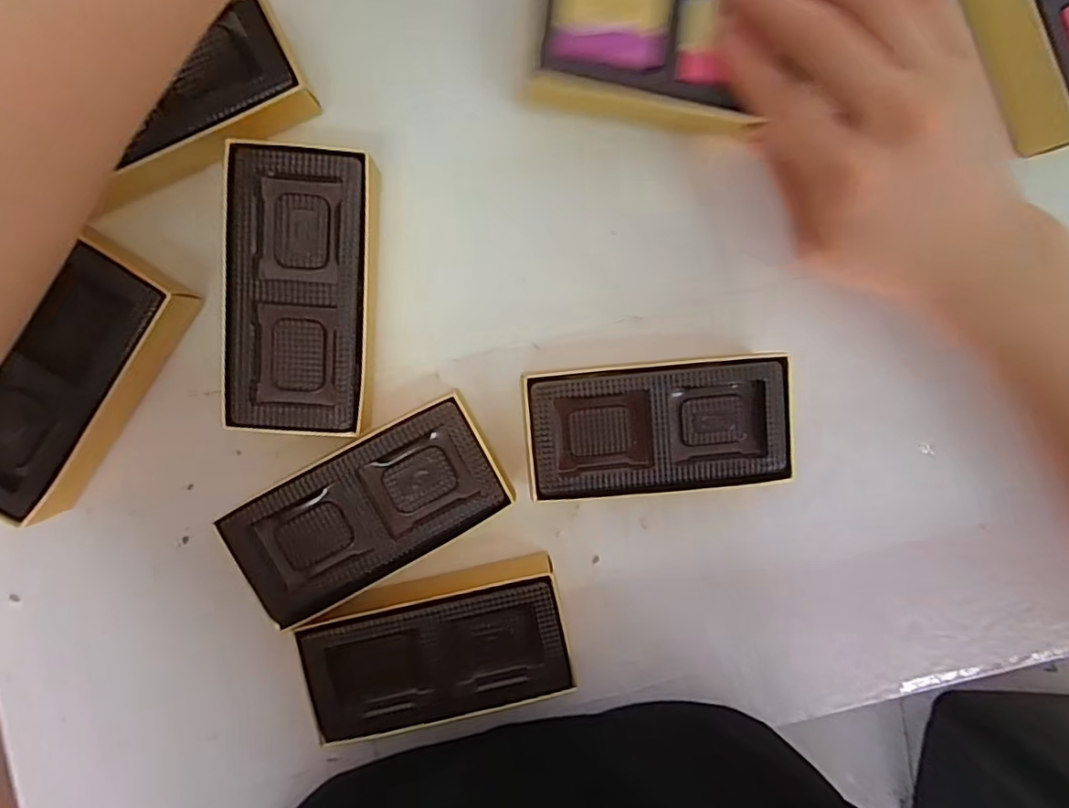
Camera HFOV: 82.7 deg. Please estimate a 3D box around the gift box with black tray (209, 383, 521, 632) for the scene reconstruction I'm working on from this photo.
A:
[{"bbox_3d":[-0.070,0.043,0.269,0.113,0.033,0.056,-30,98,-1],"label":"gift box with black tray"}]

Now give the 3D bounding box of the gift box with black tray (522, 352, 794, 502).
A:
[{"bbox_3d":[0.053,0.010,0.276,0.113,0.032,0.056,-5,97,-4],"label":"gift box with black tray"}]

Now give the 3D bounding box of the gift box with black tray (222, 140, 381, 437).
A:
[{"bbox_3d":[-0.095,-0.046,0.257,0.059,0.031,0.112,3,97,-5],"label":"gift box with black tray"}]

